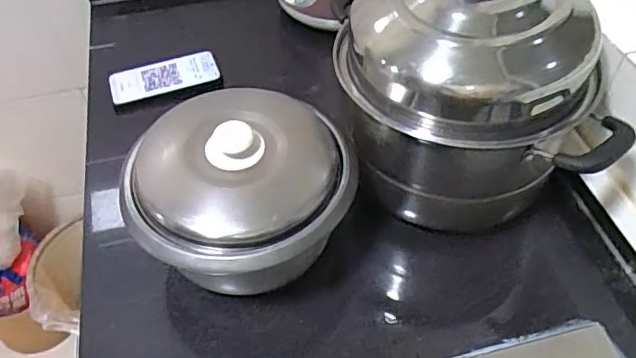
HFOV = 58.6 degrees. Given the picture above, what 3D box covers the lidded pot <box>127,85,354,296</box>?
[{"bbox_3d":[-0.082,0.009,0.592,0.227,0.120,0.211,-1,50,2],"label":"lidded pot"}]

